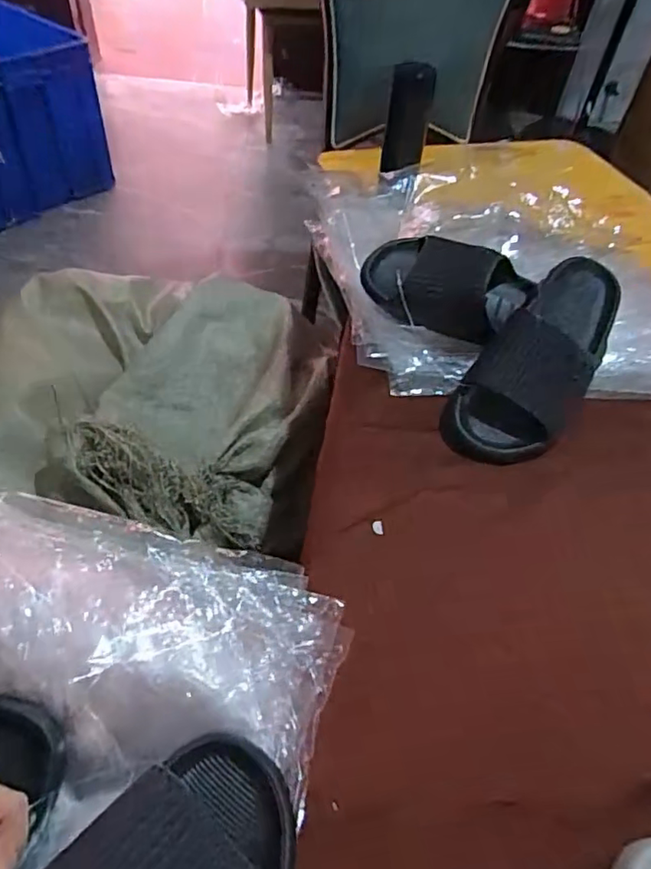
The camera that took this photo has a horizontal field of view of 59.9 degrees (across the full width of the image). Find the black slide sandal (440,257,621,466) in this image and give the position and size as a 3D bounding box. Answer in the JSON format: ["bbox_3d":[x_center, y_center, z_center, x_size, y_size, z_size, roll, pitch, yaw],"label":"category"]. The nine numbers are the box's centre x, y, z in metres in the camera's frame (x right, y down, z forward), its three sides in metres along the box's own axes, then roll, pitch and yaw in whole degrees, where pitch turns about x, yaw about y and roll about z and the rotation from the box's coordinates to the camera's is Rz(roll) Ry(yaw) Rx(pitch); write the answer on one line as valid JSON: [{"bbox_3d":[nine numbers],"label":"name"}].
[{"bbox_3d":[0.226,-0.091,0.574,0.109,0.085,0.283,31,67,23],"label":"black slide sandal"}]

